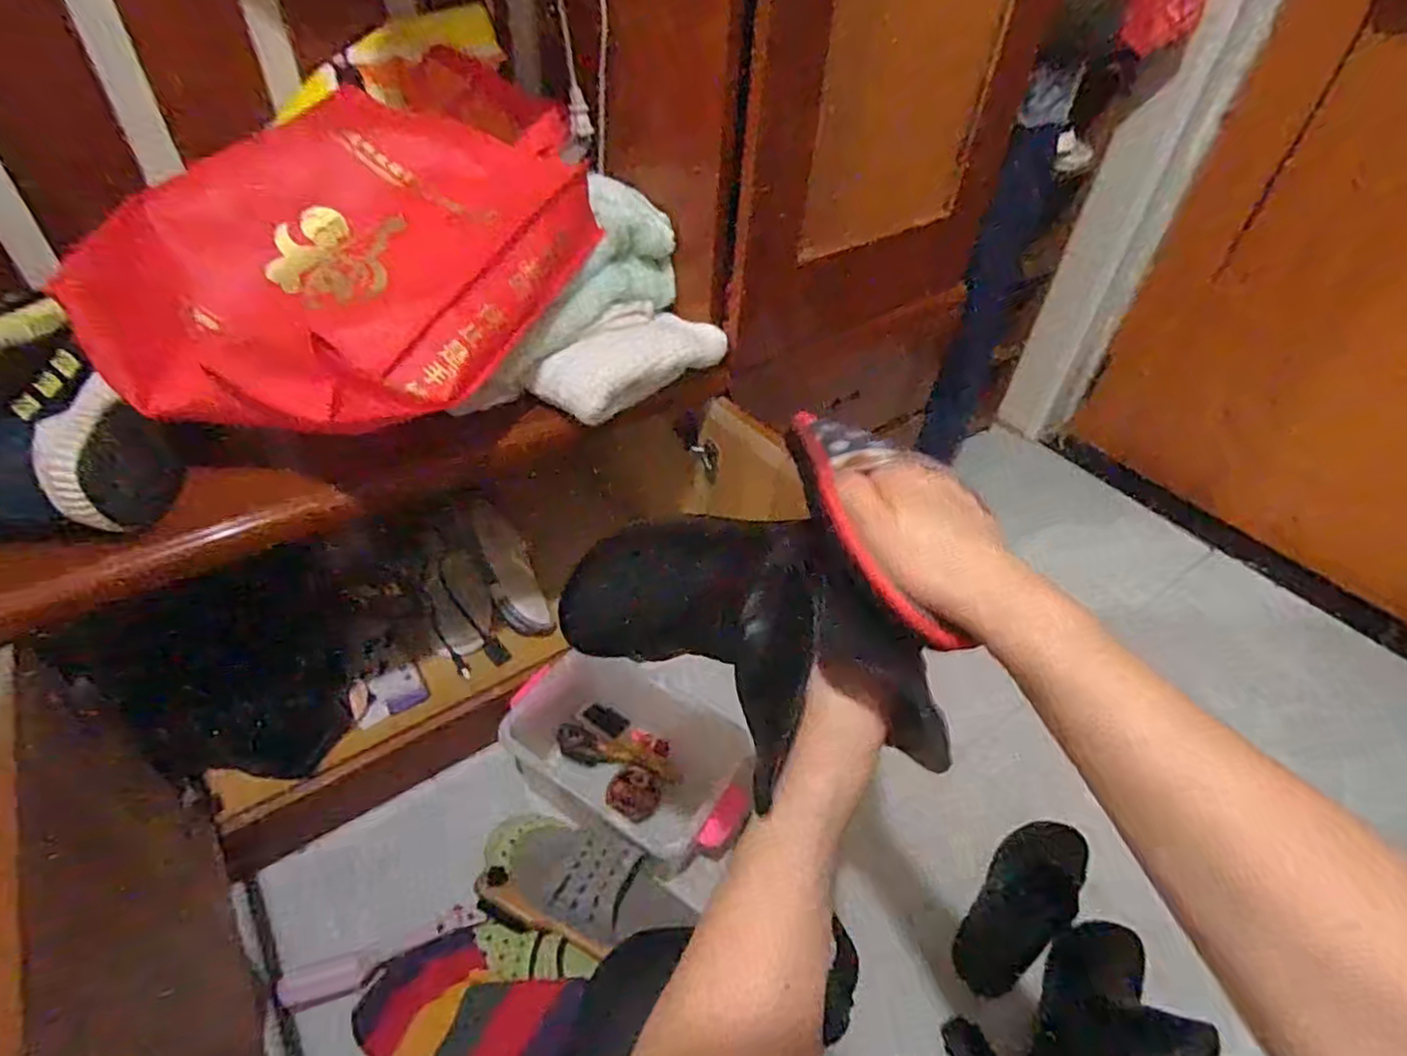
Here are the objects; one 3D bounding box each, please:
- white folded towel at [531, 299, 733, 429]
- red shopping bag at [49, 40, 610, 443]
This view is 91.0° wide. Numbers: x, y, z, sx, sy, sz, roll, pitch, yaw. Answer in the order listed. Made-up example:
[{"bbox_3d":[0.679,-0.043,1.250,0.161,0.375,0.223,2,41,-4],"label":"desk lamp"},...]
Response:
[{"bbox_3d":[-0.076,-0.186,0.743,0.219,0.040,0.103,-34,81,-29],"label":"white folded towel"},{"bbox_3d":[-0.308,-0.266,0.648,0.334,0.130,0.457,24,63,7],"label":"red shopping bag"}]

